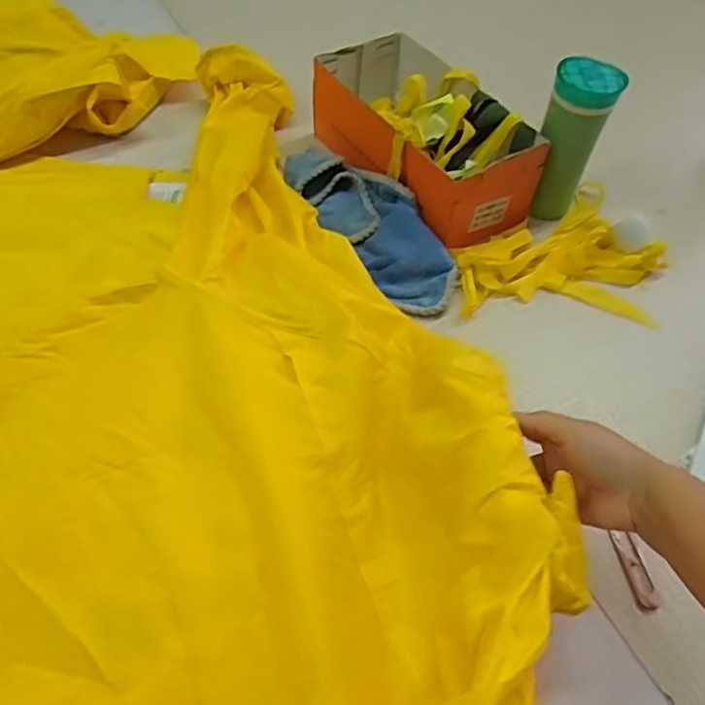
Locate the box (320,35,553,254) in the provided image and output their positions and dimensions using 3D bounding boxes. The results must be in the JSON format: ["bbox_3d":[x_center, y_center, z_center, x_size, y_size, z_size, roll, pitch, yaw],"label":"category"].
[{"bbox_3d":[0.091,-0.280,0.778,0.163,0.100,0.311,-23,60,-20],"label":"box"}]

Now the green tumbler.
[{"bbox_3d":[0.259,-0.257,0.733,0.073,0.172,0.071,2,54,-3],"label":"green tumbler"}]

